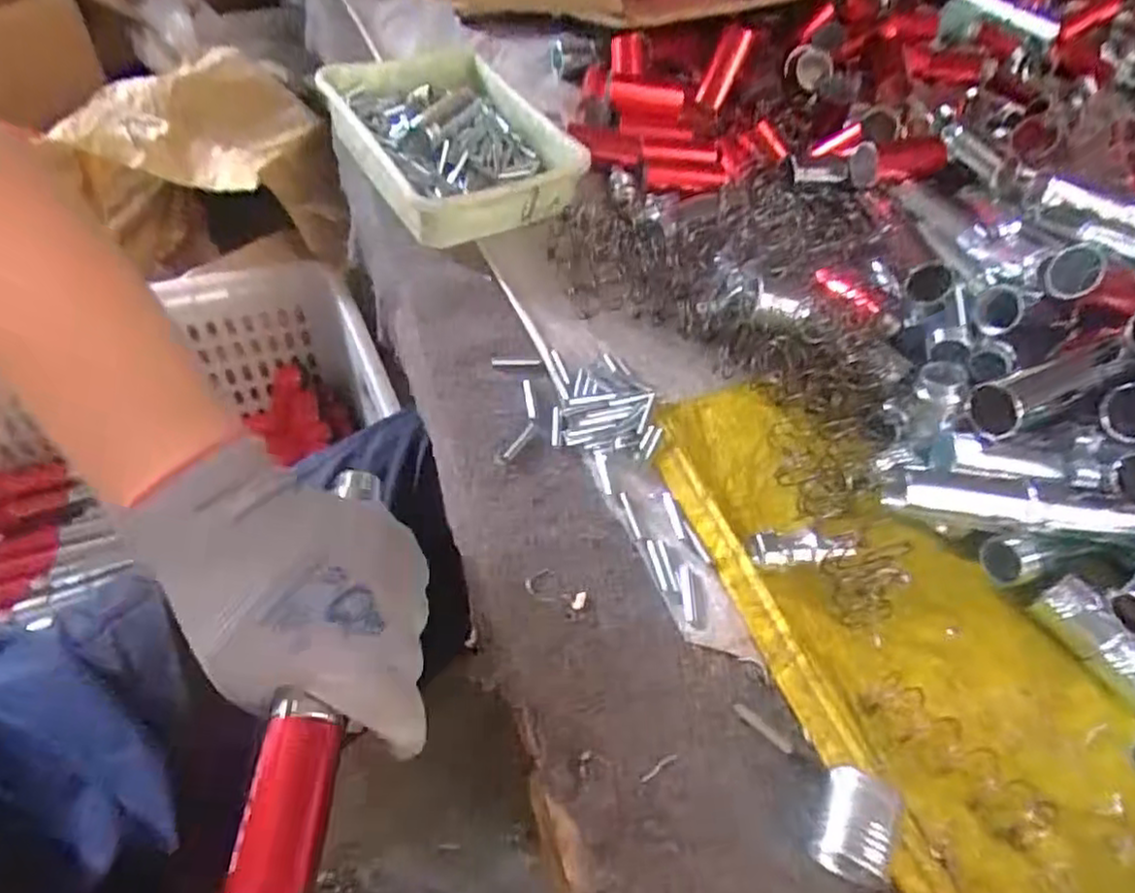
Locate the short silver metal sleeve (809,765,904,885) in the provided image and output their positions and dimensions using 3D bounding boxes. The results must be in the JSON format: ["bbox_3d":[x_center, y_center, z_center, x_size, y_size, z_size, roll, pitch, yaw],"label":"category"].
[{"bbox_3d":[0.111,0.146,0.272,0.031,0.024,0.032,24,52,12],"label":"short silver metal sleeve"}]

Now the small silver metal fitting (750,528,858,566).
[{"bbox_3d":[0.120,0.051,0.353,0.054,0.012,0.015,0,51,-7],"label":"small silver metal fitting"}]

